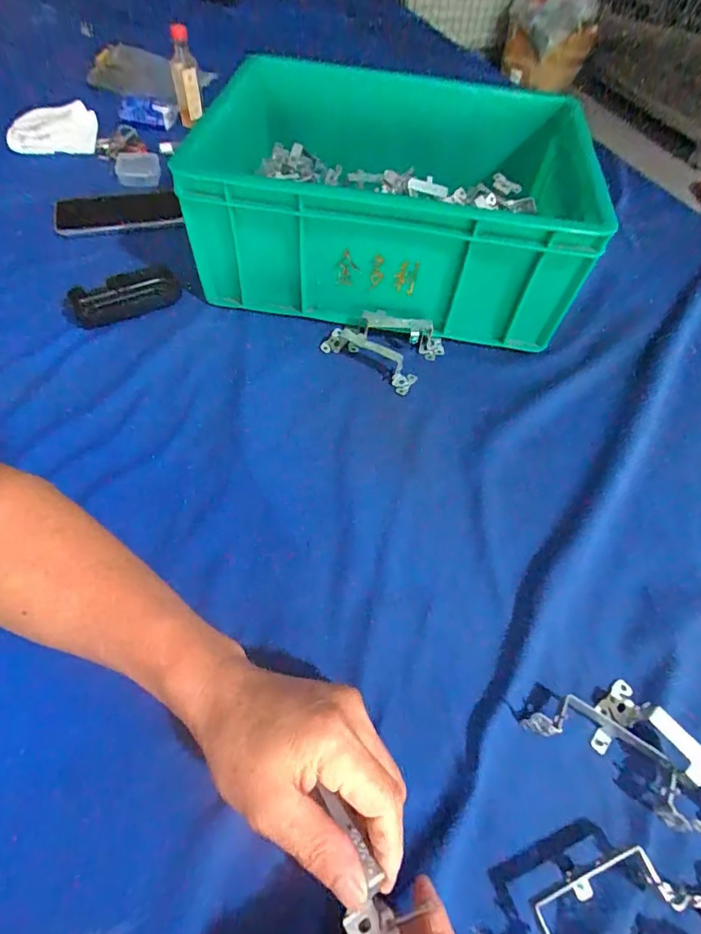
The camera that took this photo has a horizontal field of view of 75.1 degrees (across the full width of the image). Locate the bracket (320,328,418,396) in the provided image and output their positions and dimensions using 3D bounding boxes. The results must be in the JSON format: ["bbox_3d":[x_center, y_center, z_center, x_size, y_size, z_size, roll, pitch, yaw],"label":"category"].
[{"bbox_3d":[0.020,-0.118,0.489,0.107,0.028,0.031,30,60,16],"label":"bracket"}]

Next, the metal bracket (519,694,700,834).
[{"bbox_3d":[0.172,0.184,0.290,0.115,0.023,0.034,31,60,16],"label":"metal bracket"}]

